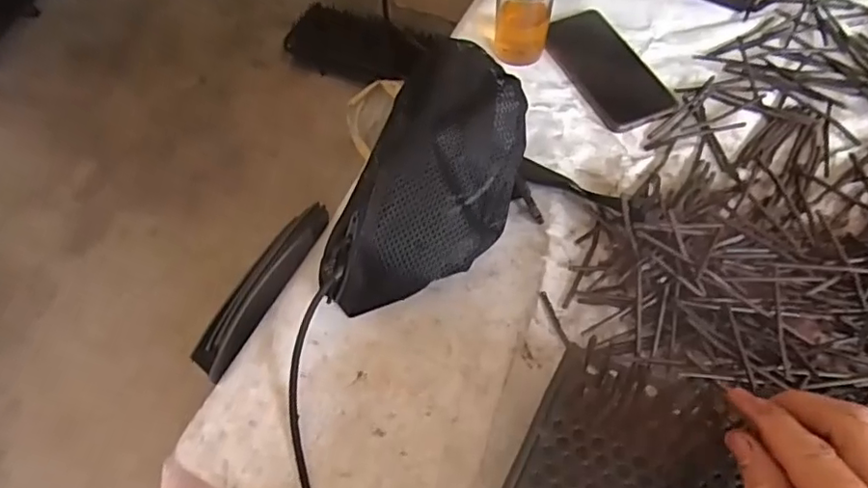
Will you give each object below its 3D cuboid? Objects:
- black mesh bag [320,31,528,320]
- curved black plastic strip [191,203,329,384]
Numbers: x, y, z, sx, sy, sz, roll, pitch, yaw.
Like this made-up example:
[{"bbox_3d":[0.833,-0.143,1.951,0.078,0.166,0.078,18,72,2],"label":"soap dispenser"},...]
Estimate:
[{"bbox_3d":[0.014,-0.066,0.480,0.109,0.104,0.271,18,61,14],"label":"black mesh bag"},{"bbox_3d":[-0.137,0.031,0.471,0.026,0.018,0.162,21,62,16],"label":"curved black plastic strip"}]

